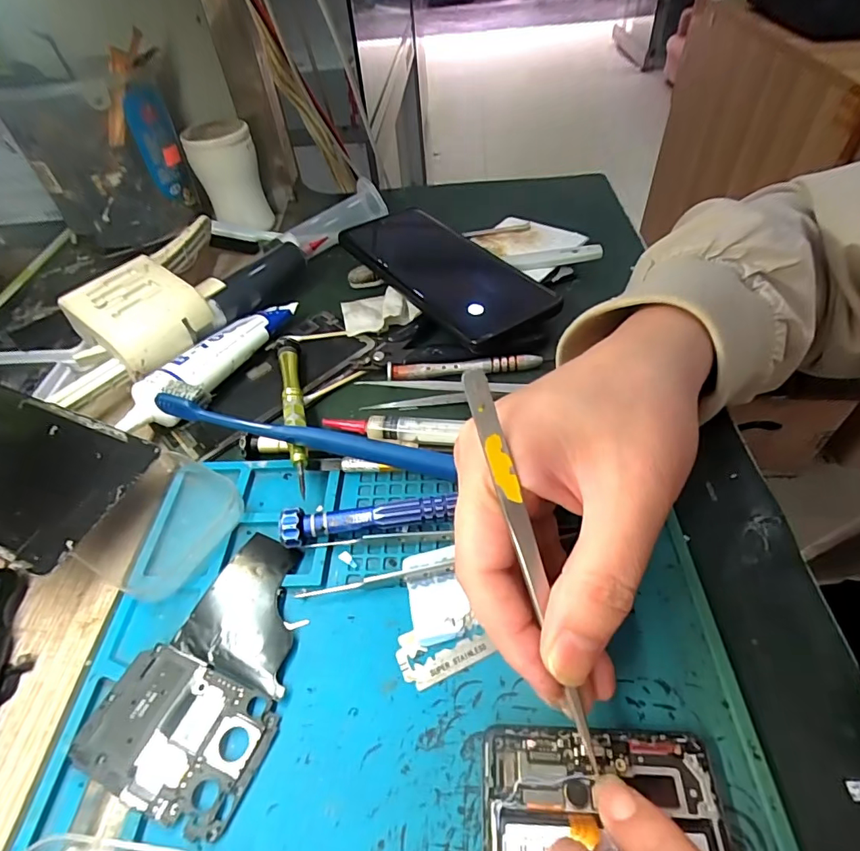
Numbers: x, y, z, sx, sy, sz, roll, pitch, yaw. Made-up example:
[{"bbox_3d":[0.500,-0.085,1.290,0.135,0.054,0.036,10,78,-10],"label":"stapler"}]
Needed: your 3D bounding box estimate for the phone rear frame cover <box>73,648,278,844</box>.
[{"bbox_3d":[-0.092,0.113,0.180,0.065,0.007,0.045,15,52,18],"label":"phone rear frame cover"}]

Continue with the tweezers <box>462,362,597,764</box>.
[{"bbox_3d":[0.034,0.048,0.157,0.007,0.137,0.005,-18,5,-10],"label":"tweezers"}]

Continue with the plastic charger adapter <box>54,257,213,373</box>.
[{"bbox_3d":[-0.177,-0.067,0.299,0.058,0.034,0.061,22,55,23],"label":"plastic charger adapter"}]

